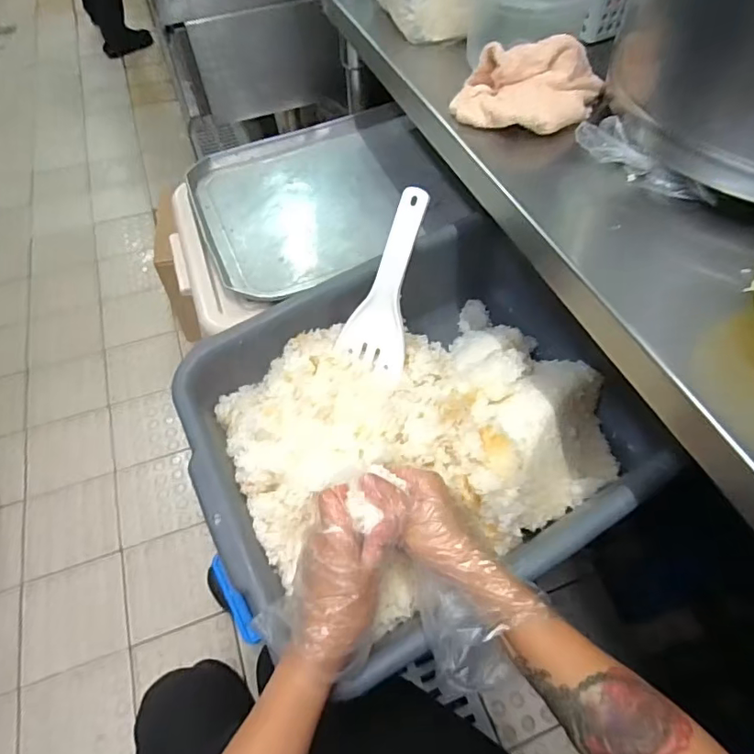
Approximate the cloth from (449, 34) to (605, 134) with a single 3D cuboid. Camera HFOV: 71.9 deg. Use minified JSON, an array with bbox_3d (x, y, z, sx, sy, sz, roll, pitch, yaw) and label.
[{"bbox_3d":[0.164,-0.316,0.554,0.140,0.056,0.114,17,56,13],"label":"cloth"}]

